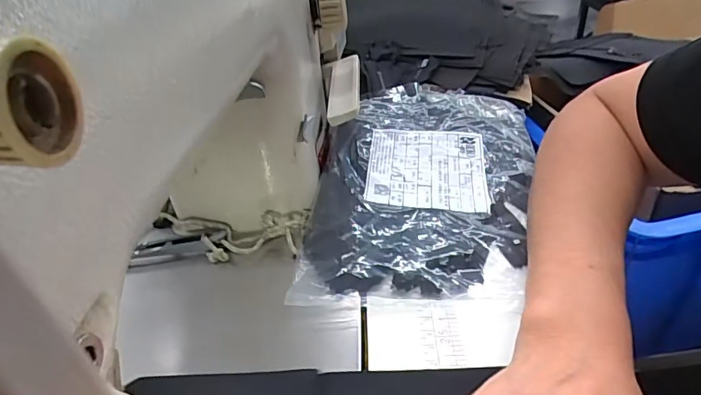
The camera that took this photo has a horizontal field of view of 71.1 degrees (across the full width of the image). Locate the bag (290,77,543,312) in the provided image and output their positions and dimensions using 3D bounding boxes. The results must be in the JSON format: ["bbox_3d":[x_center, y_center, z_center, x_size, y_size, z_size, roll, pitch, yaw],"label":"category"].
[{"bbox_3d":[0.056,-0.013,0.371,0.159,0.035,0.230,4,40,11],"label":"bag"}]

